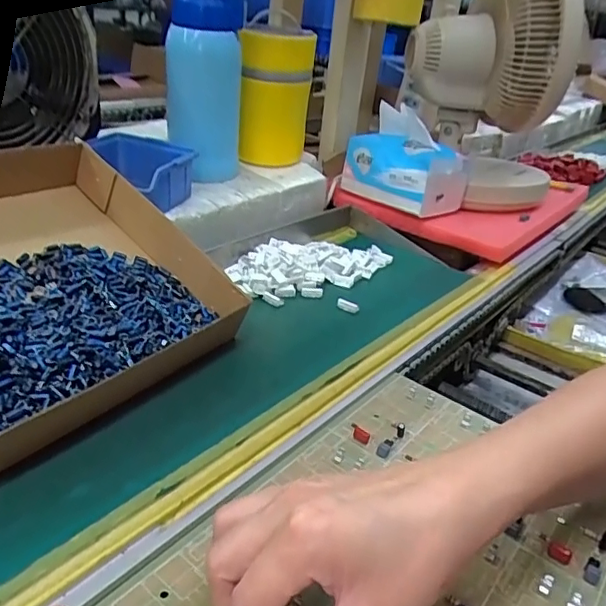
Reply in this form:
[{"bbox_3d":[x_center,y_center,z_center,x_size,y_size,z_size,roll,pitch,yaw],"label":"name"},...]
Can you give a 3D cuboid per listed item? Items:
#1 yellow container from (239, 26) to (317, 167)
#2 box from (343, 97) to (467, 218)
[{"bbox_3d":[-0.034,-0.248,0.682,0.083,0.152,0.072,5,28,-4],"label":"yellow container"},{"bbox_3d":[0.135,-0.190,0.723,0.099,0.111,0.132,-19,38,-38],"label":"box"}]

